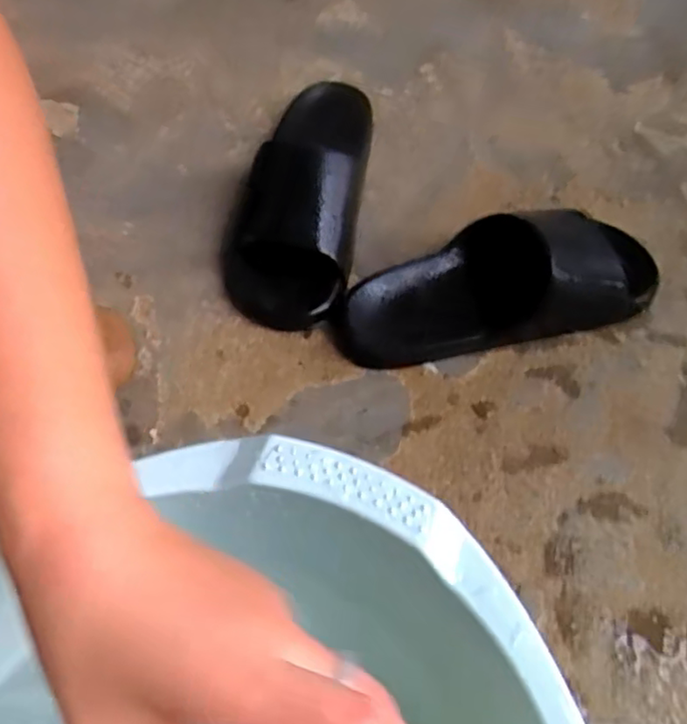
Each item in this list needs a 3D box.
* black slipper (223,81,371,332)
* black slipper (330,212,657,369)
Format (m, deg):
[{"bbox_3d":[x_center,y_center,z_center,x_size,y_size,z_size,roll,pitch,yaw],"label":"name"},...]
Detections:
[{"bbox_3d":[-0.029,-0.162,0.578,0.094,0.087,0.263,11,63,5],"label":"black slipper"},{"bbox_3d":[0.127,-0.065,0.540,0.272,0.065,0.093,-11,63,-7],"label":"black slipper"}]

